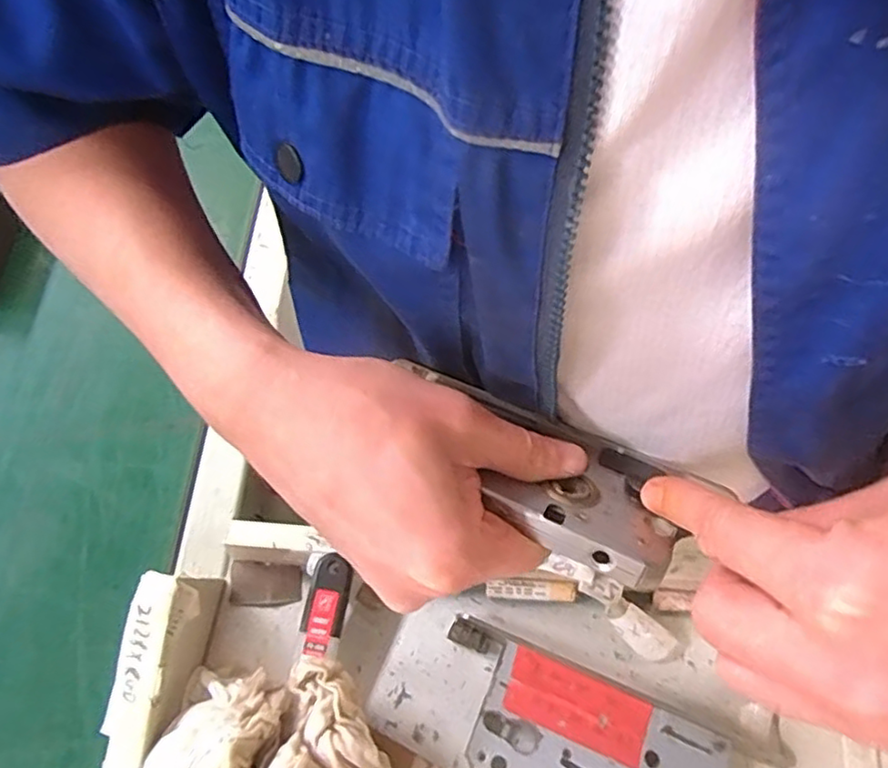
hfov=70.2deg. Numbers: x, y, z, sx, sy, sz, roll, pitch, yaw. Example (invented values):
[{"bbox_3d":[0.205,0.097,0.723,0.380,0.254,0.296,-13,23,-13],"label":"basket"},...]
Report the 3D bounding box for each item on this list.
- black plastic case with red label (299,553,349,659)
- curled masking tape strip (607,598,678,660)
[{"bbox_3d":[-0.075,0.140,0.400,0.024,0.007,0.061,5,59,3],"label":"black plastic case with red label"},{"bbox_3d":[0.129,0.162,0.412,0.050,0.022,0.023,37,72,10],"label":"curled masking tape strip"}]

